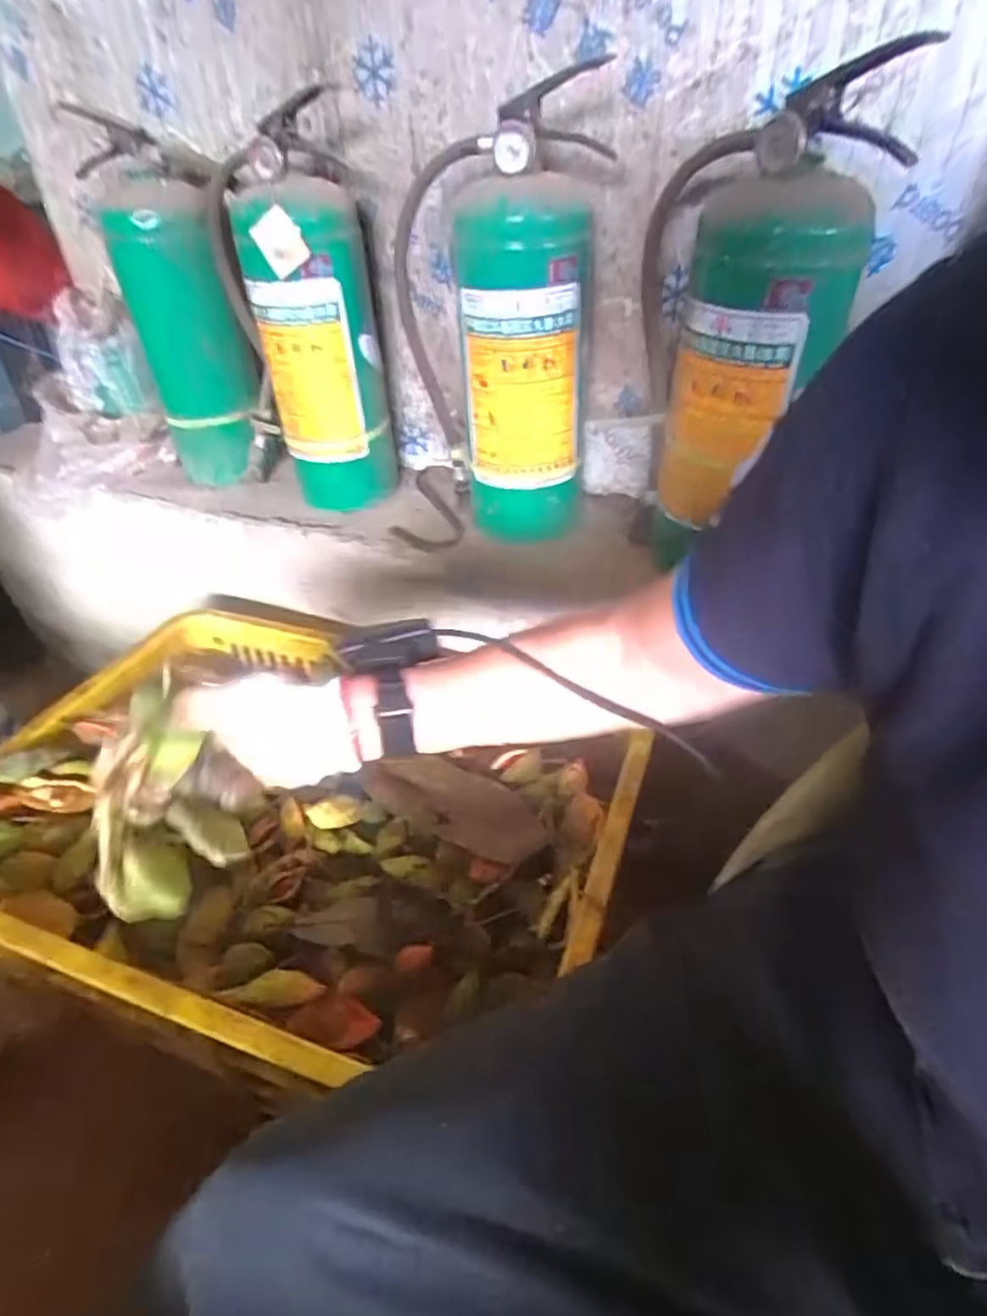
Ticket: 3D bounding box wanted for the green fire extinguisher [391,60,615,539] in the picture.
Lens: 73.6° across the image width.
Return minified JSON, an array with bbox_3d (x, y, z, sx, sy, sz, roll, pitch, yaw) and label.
[{"bbox_3d":[-0.003,-0.318,0.681,0.192,0.403,0.133,4,38,8],"label":"green fire extinguisher"}]

